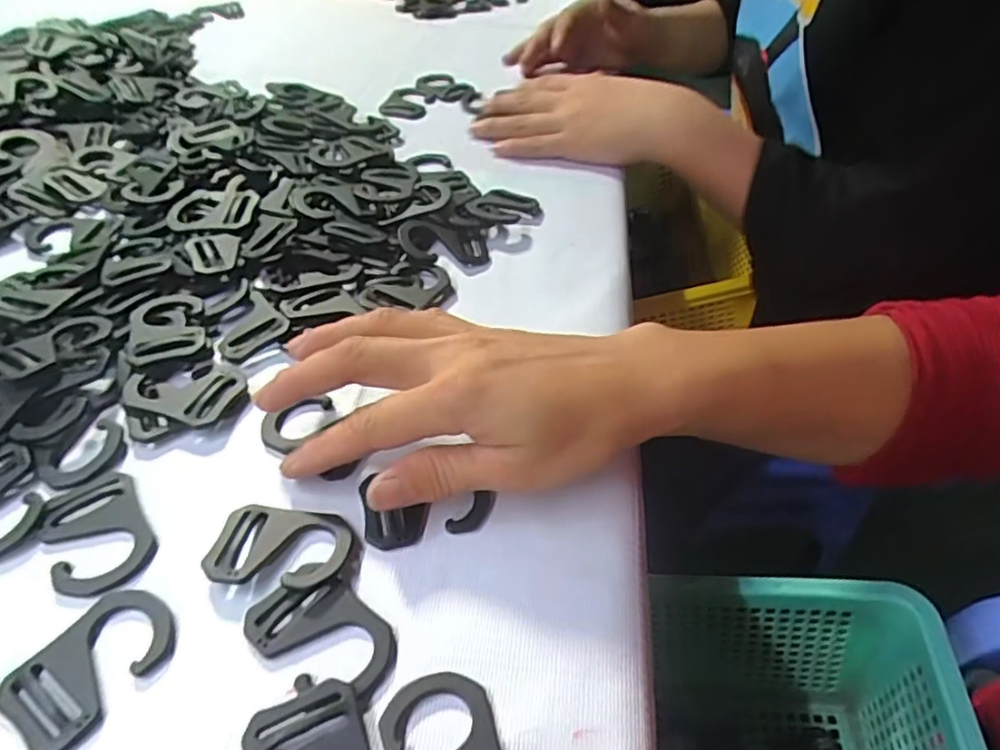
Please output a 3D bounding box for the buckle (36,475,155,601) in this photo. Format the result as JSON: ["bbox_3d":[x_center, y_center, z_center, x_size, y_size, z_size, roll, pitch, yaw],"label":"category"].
[{"bbox_3d":[-0.151,0.059,0.240,0.033,0.004,0.051,-27,54,-24],"label":"buckle"}]

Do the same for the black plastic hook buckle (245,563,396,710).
[{"bbox_3d":[-0.059,0.087,0.216,0.051,0.007,0.033,31,53,24],"label":"black plastic hook buckle"}]

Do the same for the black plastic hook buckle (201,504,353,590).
[{"bbox_3d":[-0.081,0.063,0.236,0.050,0.008,0.033,5,47,3],"label":"black plastic hook buckle"}]

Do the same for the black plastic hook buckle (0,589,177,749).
[{"bbox_3d":[-0.132,0.094,0.209,0.034,0.004,0.049,29,52,22],"label":"black plastic hook buckle"}]

